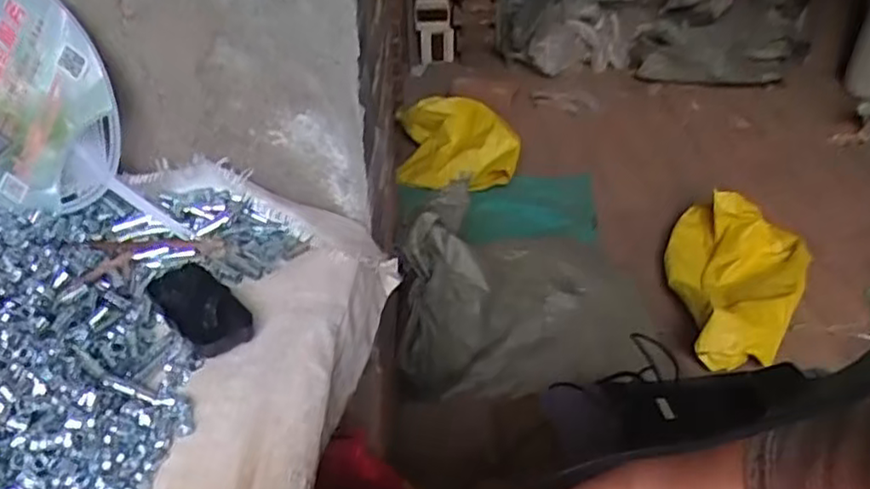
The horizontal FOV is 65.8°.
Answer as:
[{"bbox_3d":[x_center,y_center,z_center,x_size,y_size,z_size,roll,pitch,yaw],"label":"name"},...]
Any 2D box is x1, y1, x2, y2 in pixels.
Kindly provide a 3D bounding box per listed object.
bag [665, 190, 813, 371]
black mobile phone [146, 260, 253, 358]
[{"bbox_3d":[0.668,0.059,1.504,0.299,0.172,0.474,17,40,21],"label":"bag"},{"bbox_3d":[-0.198,0.051,0.563,0.052,0.016,0.119,-29,46,-34],"label":"black mobile phone"}]

